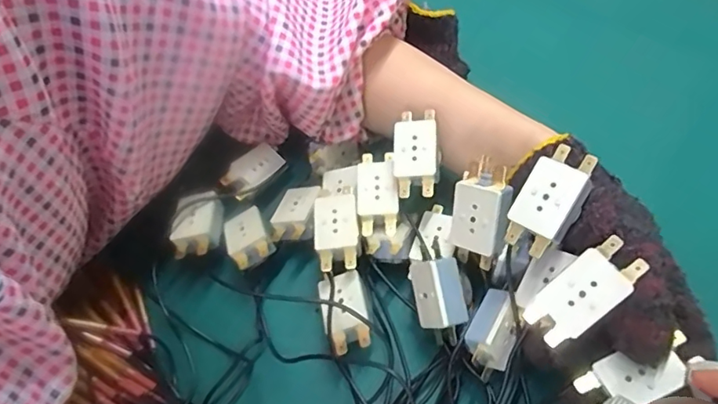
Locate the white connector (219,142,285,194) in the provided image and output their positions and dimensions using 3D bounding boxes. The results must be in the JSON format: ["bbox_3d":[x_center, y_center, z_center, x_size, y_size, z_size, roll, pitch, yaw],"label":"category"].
[{"bbox_3d":[-0.079,-0.023,0.389,0.024,0.012,0.049,48,57,5],"label":"white connector"}]

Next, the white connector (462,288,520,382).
[{"bbox_3d":[0.076,0.074,0.299,0.020,0.023,0.043,6,51,46],"label":"white connector"}]

